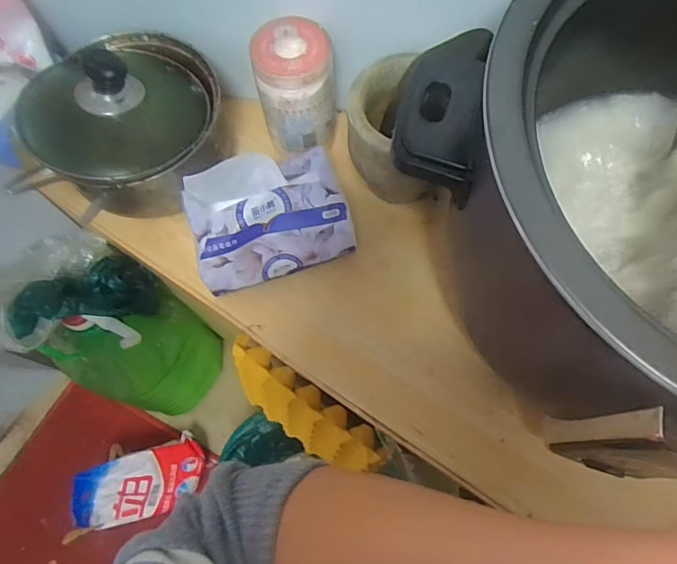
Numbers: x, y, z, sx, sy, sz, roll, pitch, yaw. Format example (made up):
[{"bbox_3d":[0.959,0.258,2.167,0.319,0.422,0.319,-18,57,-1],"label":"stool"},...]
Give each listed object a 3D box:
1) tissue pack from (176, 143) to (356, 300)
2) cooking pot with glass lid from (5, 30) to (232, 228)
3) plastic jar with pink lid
[{"bbox_3d":[-0.064,-0.061,0.469,0.142,0.082,0.101,-17,69,-4],"label":"tissue pack"},{"bbox_3d":[-0.195,-0.158,0.473,0.161,0.122,0.169,-1,68,2],"label":"cooking pot with glass lid"},{"bbox_3d":[-0.038,-0.182,0.485,0.071,0.105,0.077,-1,68,2],"label":"plastic jar with pink lid"}]

